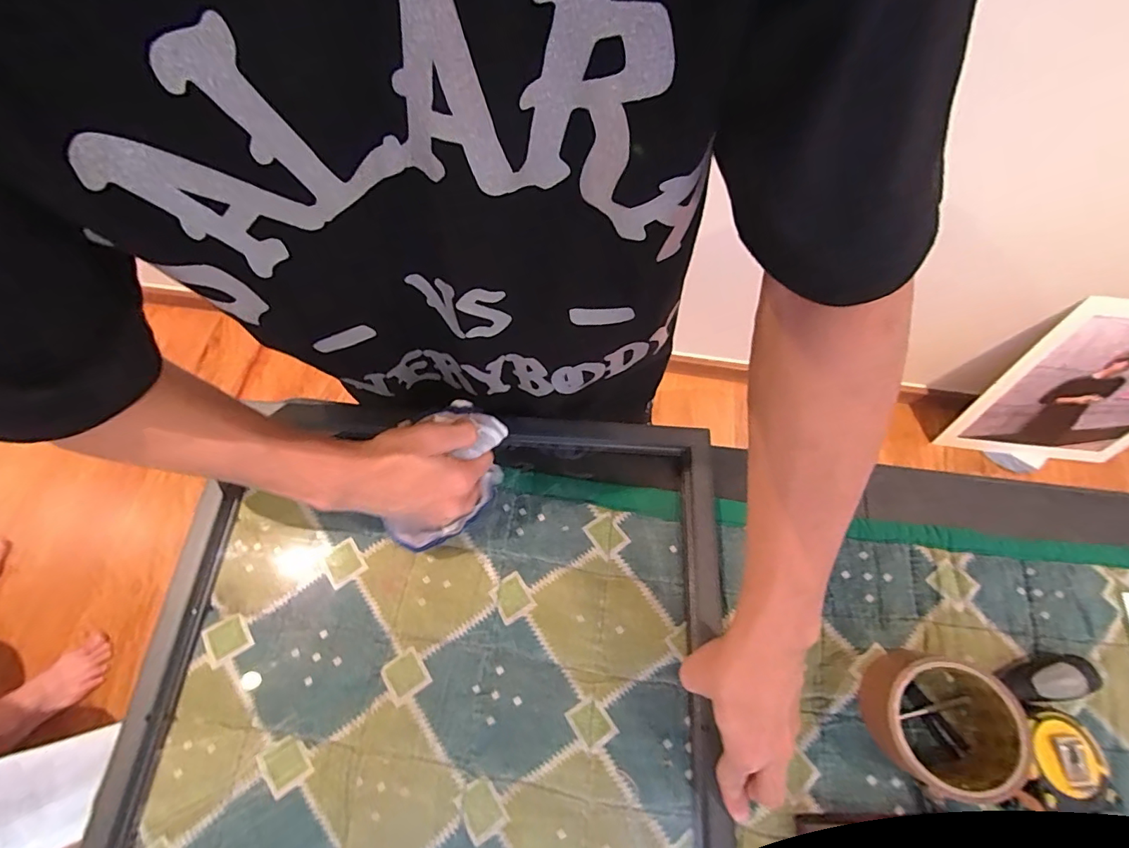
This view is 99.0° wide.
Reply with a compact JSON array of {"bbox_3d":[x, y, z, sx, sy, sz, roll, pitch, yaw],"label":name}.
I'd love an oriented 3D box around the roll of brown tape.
[{"bbox_3d":[0.275,0.216,0.356,0.084,0.060,0.086,0,68,0],"label":"roll of brown tape"}]

